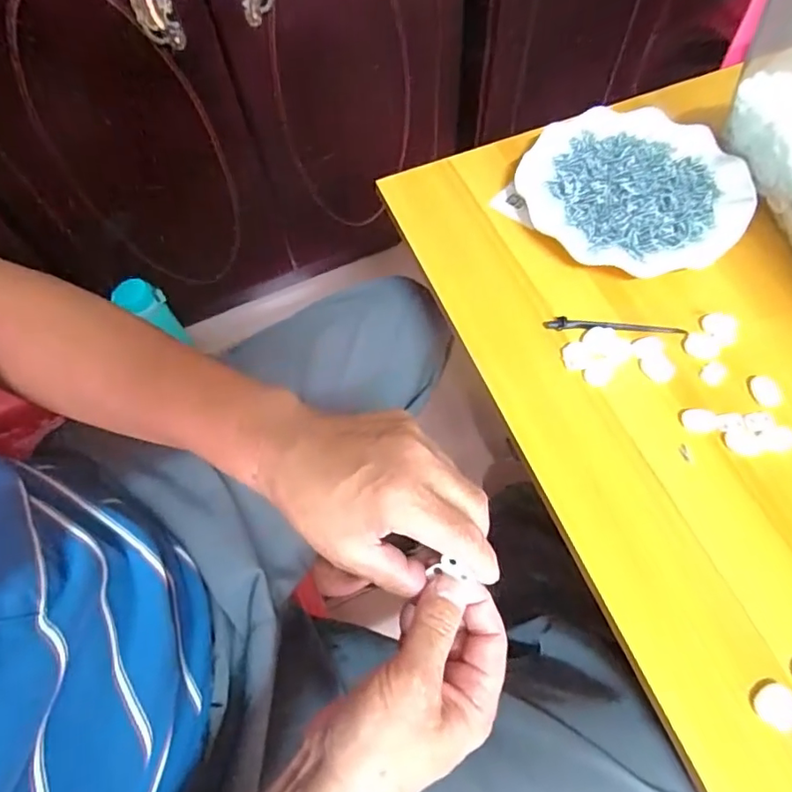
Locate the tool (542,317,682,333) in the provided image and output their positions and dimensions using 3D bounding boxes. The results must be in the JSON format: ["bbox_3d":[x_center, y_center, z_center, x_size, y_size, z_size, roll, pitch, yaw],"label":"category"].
[{"bbox_3d":[0.171,-0.055,0.414,0.105,0.004,0.010,2,65,3],"label":"tool"}]

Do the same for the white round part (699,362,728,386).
[{"bbox_3d":[0.237,-0.017,0.395,0.017,0.004,0.020,41,73,19],"label":"white round part"}]

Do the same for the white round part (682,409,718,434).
[{"bbox_3d":[0.217,0.017,0.376,0.024,0.004,0.018,0,65,2],"label":"white round part"}]

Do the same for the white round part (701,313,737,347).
[{"bbox_3d":[0.250,-0.053,0.406,0.026,0.004,0.024,-1,65,2],"label":"white round part"}]

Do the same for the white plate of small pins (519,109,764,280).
[{"bbox_3d":[0.203,-0.182,0.460,0.181,0.022,0.180,-1,65,2],"label":"white plate of small pins"}]

